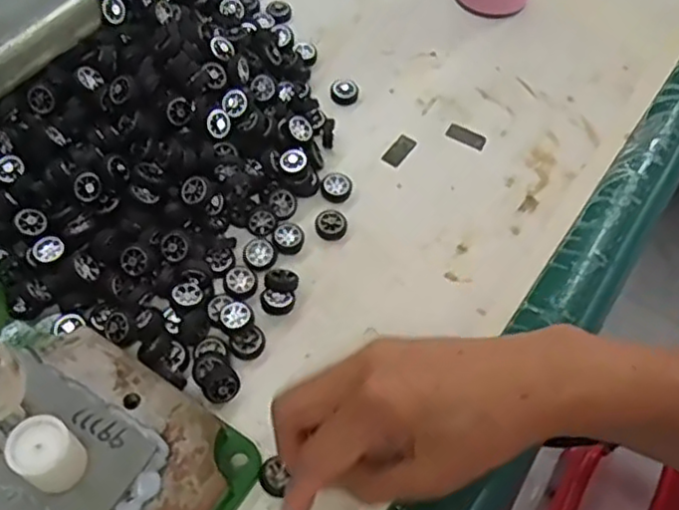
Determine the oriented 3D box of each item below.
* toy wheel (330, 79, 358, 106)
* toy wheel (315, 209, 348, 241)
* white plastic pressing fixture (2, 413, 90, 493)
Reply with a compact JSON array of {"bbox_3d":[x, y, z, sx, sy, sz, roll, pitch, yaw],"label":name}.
[{"bbox_3d":[0.003,-0.117,0.485,0.020,0.010,0.020,2,58,-3],"label":"toy wheel"},{"bbox_3d":[-0.005,-0.019,0.426,0.020,0.005,0.019,2,58,-3],"label":"toy wheel"},{"bbox_3d":[-0.125,0.085,0.290,0.025,0.029,0.024,39,64,18],"label":"white plastic pressing fixture"}]

